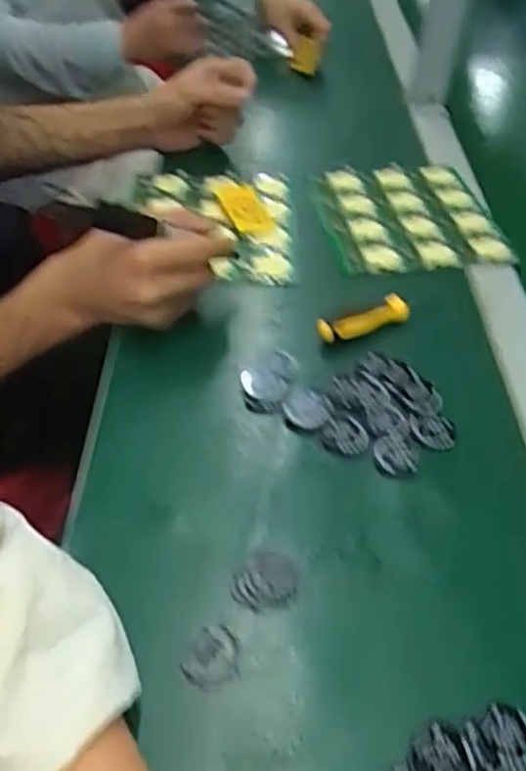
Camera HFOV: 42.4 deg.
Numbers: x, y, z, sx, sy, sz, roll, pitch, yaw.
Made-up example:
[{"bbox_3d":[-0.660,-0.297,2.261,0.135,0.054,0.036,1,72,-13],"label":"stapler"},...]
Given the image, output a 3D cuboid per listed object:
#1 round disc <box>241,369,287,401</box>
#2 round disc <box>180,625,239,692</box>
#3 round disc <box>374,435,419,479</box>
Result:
[{"bbox_3d":[0.003,-0.002,0.497,0.031,0.008,0.036,-30,53,-27],"label":"round disc"},{"bbox_3d":[-0.026,0.142,0.354,0.027,0.007,0.031,18,47,16],"label":"round disc"},{"bbox_3d":[0.089,0.046,0.452,0.029,0.004,0.032,4,45,3],"label":"round disc"}]

